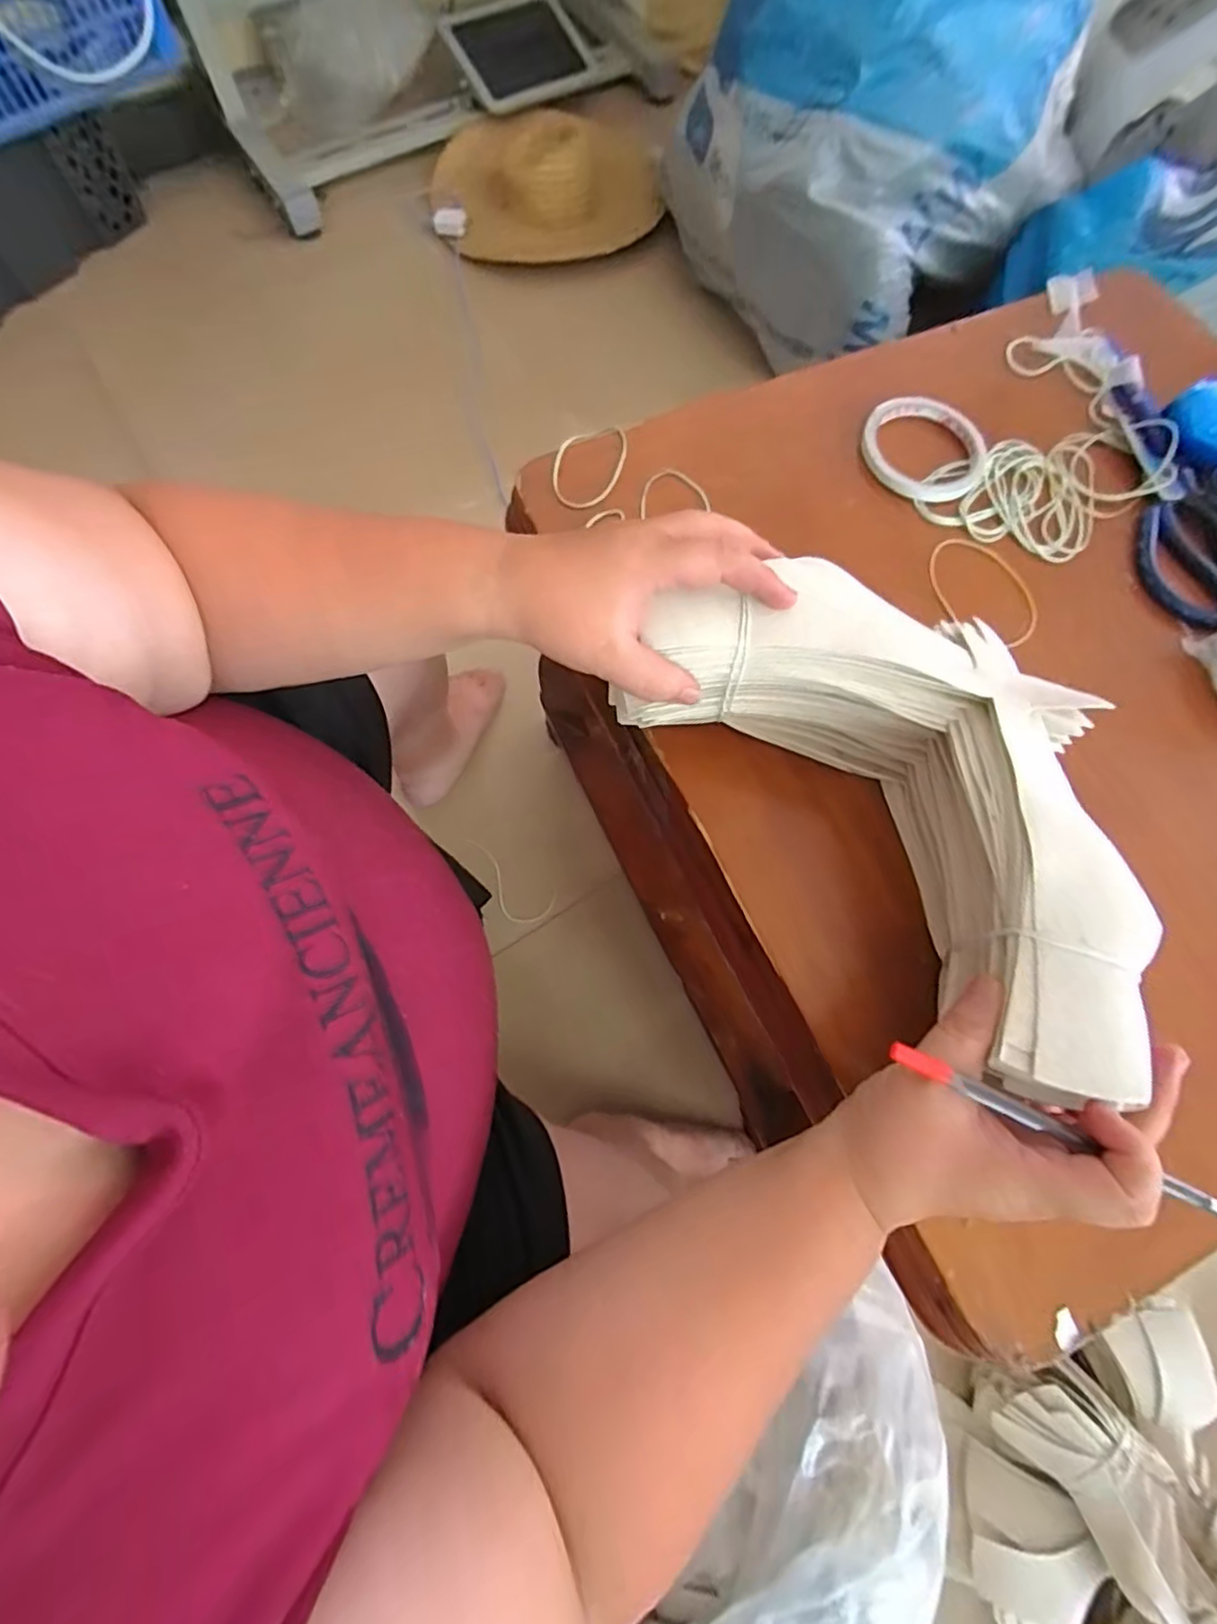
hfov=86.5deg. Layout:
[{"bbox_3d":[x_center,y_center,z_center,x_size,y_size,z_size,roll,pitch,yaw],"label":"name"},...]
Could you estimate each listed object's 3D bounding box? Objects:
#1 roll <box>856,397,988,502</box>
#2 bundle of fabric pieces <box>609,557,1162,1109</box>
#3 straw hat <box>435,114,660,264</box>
[{"bbox_3d":[0.240,-0.277,0.493,0.092,0.008,0.095,1,73,-2],"label":"roll"},{"bbox_3d":[0.156,-0.010,0.347,0.154,0.110,0.285,-35,73,-12],"label":"bundle of fabric pieces"},{"bbox_3d":[-0.116,-1.145,1.162,0.407,0.109,0.317,-4,73,-3],"label":"straw hat"}]

